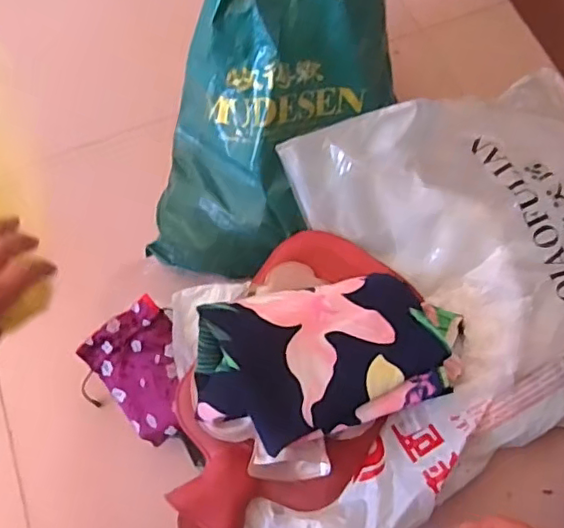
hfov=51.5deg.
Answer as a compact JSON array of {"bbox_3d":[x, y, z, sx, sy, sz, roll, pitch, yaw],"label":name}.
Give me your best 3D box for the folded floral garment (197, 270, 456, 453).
[{"bbox_3d":[0.045,0.077,0.486,0.230,0.066,0.122,-15,69,-4],"label":"folded floral garment"}]

